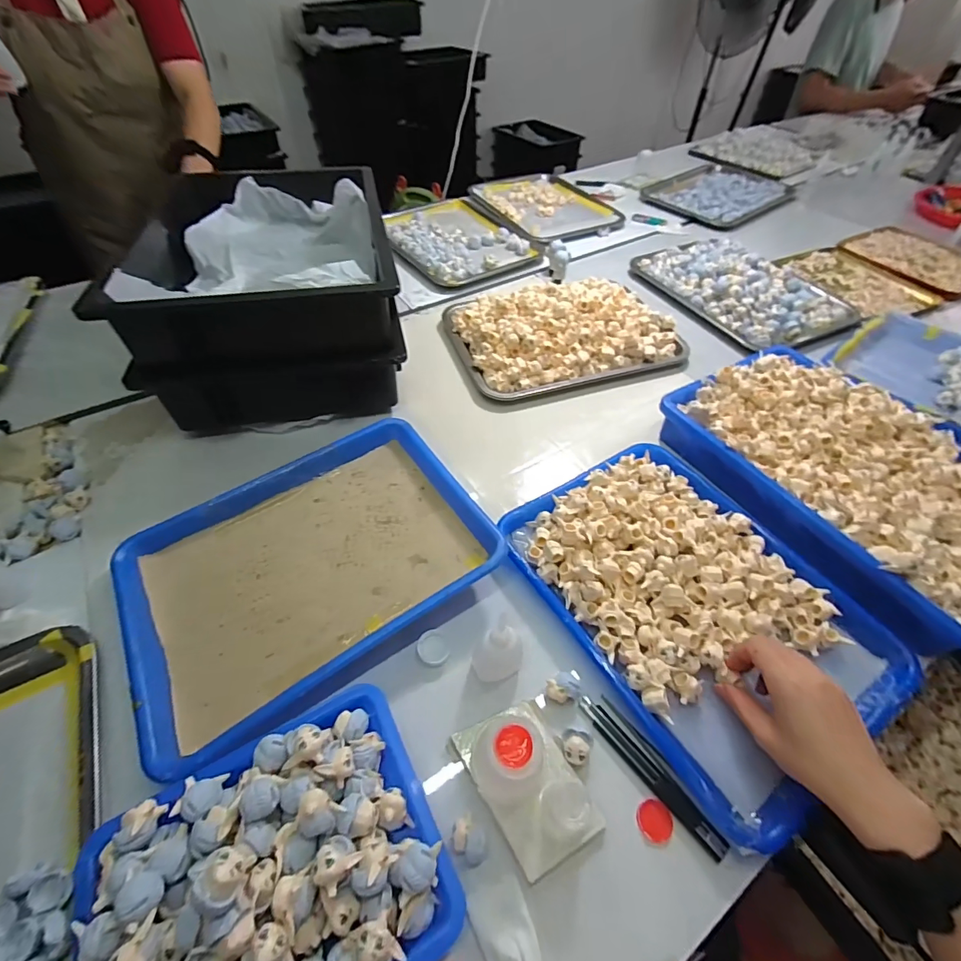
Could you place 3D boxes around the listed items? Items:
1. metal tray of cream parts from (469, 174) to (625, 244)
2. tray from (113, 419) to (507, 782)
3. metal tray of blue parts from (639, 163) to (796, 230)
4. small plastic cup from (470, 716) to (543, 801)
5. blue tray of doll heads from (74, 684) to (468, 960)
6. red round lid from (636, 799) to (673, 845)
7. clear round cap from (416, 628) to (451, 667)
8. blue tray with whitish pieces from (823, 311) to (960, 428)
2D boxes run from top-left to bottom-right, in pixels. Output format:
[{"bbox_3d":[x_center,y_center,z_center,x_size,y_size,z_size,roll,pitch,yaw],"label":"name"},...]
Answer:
[{"bbox_3d":[0.158,-0.668,1.073,0.279,0.022,0.358,-22,54,-17],"label":"metal tray of cream parts"},{"bbox_3d":[-0.171,0.076,0.446,0.330,0.039,0.247,-30,57,-22],"label":"tray"},{"bbox_3d":[0.611,-0.741,1.130,0.356,0.031,0.270,-37,60,-26],"label":"metal tray of blue parts"},{"bbox_3d":[0.019,0.204,0.324,0.047,0.064,0.045,0,51,0],"label":"small plastic cup"},{"bbox_3d":[-0.140,0.258,0.277,0.219,0.061,0.173,-24,55,-18],"label":"blue tray of doll heads"},{"bbox_3d":[0.132,0.257,0.332,0.026,0.004,0.027,0,51,0],"label":"red round lid"},{"bbox_3d":[-0.043,0.153,0.405,0.029,0.009,0.030,0,51,0],"label":"clear round cap"},{"bbox_3d":[0.703,-0.130,0.634,0.231,0.028,0.324,-30,57,-22],"label":"blue tray with whitish pieces"}]

